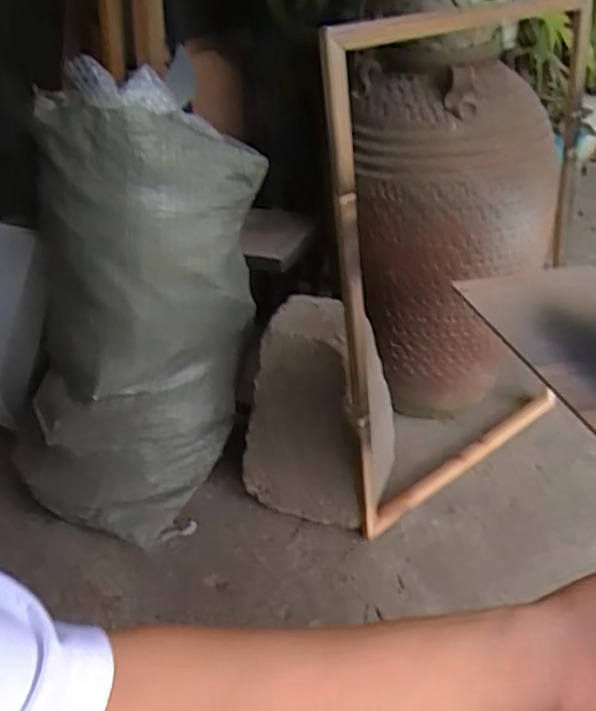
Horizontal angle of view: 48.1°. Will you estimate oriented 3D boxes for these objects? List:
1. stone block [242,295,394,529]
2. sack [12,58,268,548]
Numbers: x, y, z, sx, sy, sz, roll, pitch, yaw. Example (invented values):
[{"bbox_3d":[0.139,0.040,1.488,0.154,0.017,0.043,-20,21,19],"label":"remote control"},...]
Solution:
[{"bbox_3d":[0.033,0.081,1.016,0.205,0.304,0.182,8,35,17],"label":"stone block"},{"bbox_3d":[-0.263,-0.076,1.000,0.309,0.600,0.383,25,43,36],"label":"sack"}]

